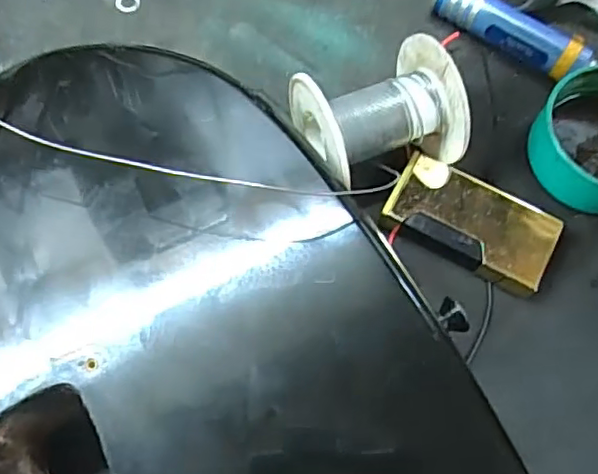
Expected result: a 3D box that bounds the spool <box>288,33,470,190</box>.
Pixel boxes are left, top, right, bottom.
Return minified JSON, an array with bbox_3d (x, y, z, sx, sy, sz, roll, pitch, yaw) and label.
[{"bbox_3d":[0.031,-0.045,0.248,0.059,0.053,0.050,-23,72,-11],"label":"spool"}]

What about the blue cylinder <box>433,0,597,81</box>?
[{"bbox_3d":[0.100,-0.098,0.288,0.077,0.015,0.019,36,72,10],"label":"blue cylinder"}]

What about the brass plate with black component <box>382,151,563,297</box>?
[{"bbox_3d":[0.071,-0.005,0.254,0.068,0.015,0.034,28,70,7],"label":"brass plate with black component"}]

